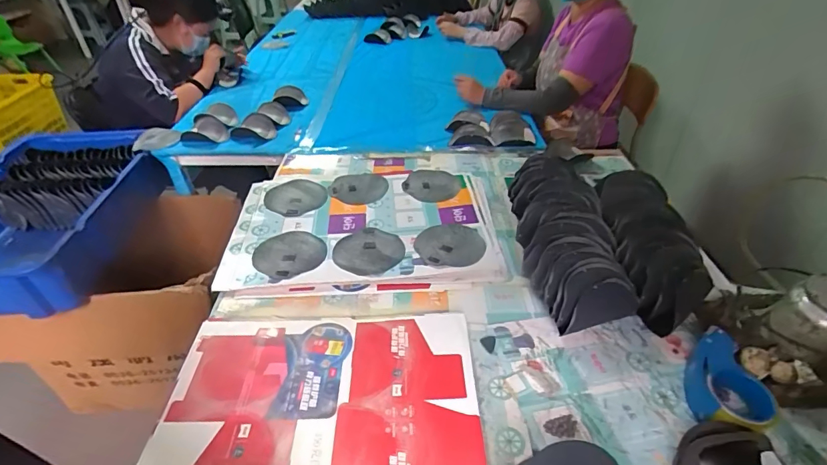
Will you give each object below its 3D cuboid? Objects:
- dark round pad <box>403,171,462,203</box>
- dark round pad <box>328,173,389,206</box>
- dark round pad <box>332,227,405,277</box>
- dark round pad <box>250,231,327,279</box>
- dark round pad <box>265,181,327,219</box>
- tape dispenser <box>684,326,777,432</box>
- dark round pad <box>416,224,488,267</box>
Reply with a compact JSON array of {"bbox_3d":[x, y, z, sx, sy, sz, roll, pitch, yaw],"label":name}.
[{"bbox_3d":[0.056,-0.122,1.100,0.135,0.010,0.145,1,38,-1],"label":"dark round pad"},{"bbox_3d":[-0.137,-0.118,1.103,0.129,0.018,0.151,26,44,28],"label":"dark round pad"},{"bbox_3d":[-0.088,0.040,0.910,0.141,0.014,0.142,1,38,-1],"label":"dark round pad"},{"bbox_3d":[-0.262,0.045,0.901,0.139,0.009,0.139,1,38,-1],"label":"dark round pad"},{"bbox_3d":[-0.298,-0.088,1.065,0.150,0.017,0.136,19,41,22],"label":"dark round pad"},{"bbox_3d":[0.474,0.230,0.640,0.104,0.057,0.161,17,40,19],"label":"tape dispenser"},{"bbox_3d":[0.079,0.028,0.915,0.143,0.021,0.146,6,38,6],"label":"dark round pad"}]

